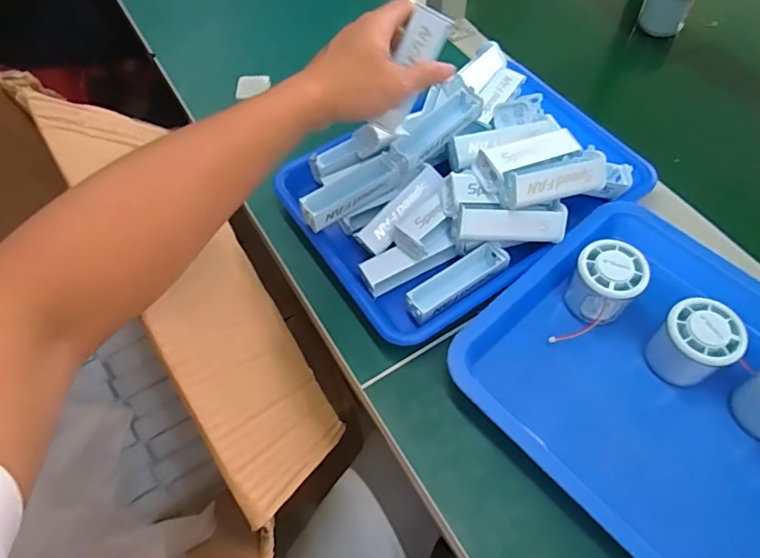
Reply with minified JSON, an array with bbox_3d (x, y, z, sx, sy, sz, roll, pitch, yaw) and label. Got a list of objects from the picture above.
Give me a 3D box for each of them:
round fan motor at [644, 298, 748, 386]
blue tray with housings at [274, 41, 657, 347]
[{"bbox_3d":[0.260,0.055,0.442,0.051,0.069,0.054,-1,59,1],"label":"round fan motor"},{"bbox_3d":[0.087,-0.112,0.529,0.334,0.094,0.244,-29,63,-15],"label":"blue tray with housings"}]

